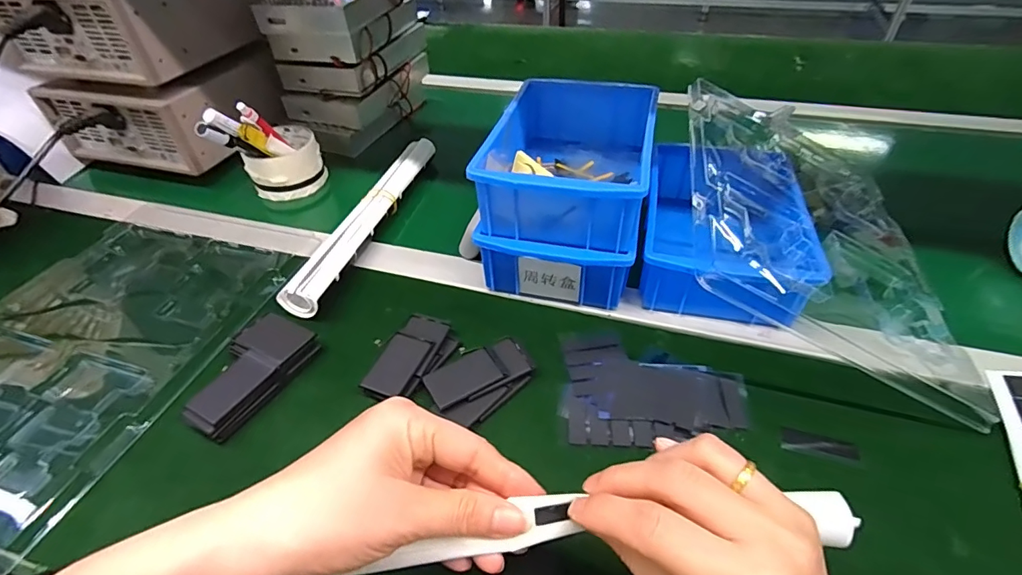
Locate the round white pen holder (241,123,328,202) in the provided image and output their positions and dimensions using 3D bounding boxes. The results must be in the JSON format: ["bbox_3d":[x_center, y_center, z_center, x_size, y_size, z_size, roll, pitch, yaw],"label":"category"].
[{"bbox_3d":[-0.271,-0.150,0.587,0.085,0.056,0.086,-19,46,-17],"label":"round white pen holder"}]

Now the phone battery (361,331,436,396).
[{"bbox_3d":[-0.088,0.059,0.374,0.034,0.004,0.057,14,46,16],"label":"phone battery"}]

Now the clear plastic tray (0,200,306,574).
[{"bbox_3d":[-0.357,0.034,0.417,0.237,0.014,0.324,12,46,14],"label":"clear plastic tray"}]

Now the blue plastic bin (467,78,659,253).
[{"bbox_3d":[0.051,-0.118,0.437,0.127,0.062,0.199,7,45,10],"label":"blue plastic bin"}]

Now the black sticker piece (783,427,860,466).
[{"bbox_3d":[0.209,0.107,0.329,0.047,0.004,0.017,13,46,15],"label":"black sticker piece"}]

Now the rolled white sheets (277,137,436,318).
[{"bbox_3d":[-0.147,-0.082,0.520,0.033,0.026,0.298,9,45,11],"label":"rolled white sheets"}]

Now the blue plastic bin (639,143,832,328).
[{"bbox_3d":[0.190,-0.055,0.441,0.128,0.077,0.189,9,45,12],"label":"blue plastic bin"}]

